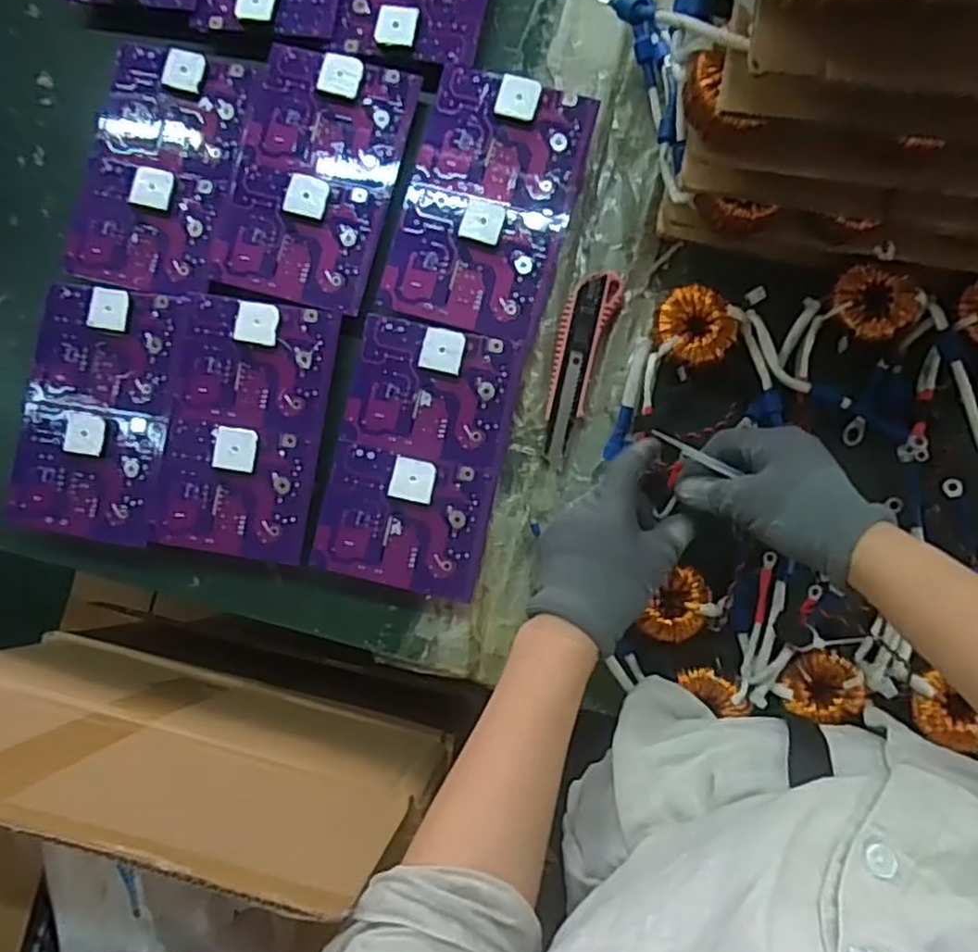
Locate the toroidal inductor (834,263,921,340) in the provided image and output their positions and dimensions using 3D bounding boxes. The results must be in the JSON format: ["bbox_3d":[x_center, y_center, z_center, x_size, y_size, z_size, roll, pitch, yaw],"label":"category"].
[{"bbox_3d":[0.278,-0.126,0.508,0.048,0.019,0.055,-33,84,2],"label":"toroidal inductor"}]

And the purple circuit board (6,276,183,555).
[{"bbox_3d":[-0.313,-0.052,0.561,0.123,0.019,0.199,6,87,5],"label":"purple circuit board"}]

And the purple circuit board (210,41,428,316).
[{"bbox_3d":[-0.140,-0.237,0.557,0.127,0.018,0.195,14,88,6],"label":"purple circuit board"}]

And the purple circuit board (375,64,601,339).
[{"bbox_3d":[-0.002,-0.210,0.541,0.124,0.020,0.193,15,88,6],"label":"purple circuit board"}]

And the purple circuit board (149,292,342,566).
[{"bbox_3d":[-0.192,-0.037,0.545,0.124,0.012,0.197,7,87,5],"label":"purple circuit board"}]

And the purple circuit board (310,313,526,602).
[{"bbox_3d":[-0.055,-0.016,0.527,0.124,0.014,0.197,11,88,6],"label":"purple circuit board"}]

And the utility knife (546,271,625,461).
[{"bbox_3d":[0.065,-0.086,0.543,0.037,0.015,0.149,18,88,6],"label":"utility knife"}]

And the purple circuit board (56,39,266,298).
[{"bbox_3d":[-0.268,-0.250,0.568,0.127,0.012,0.195,13,88,6],"label":"purple circuit board"}]

